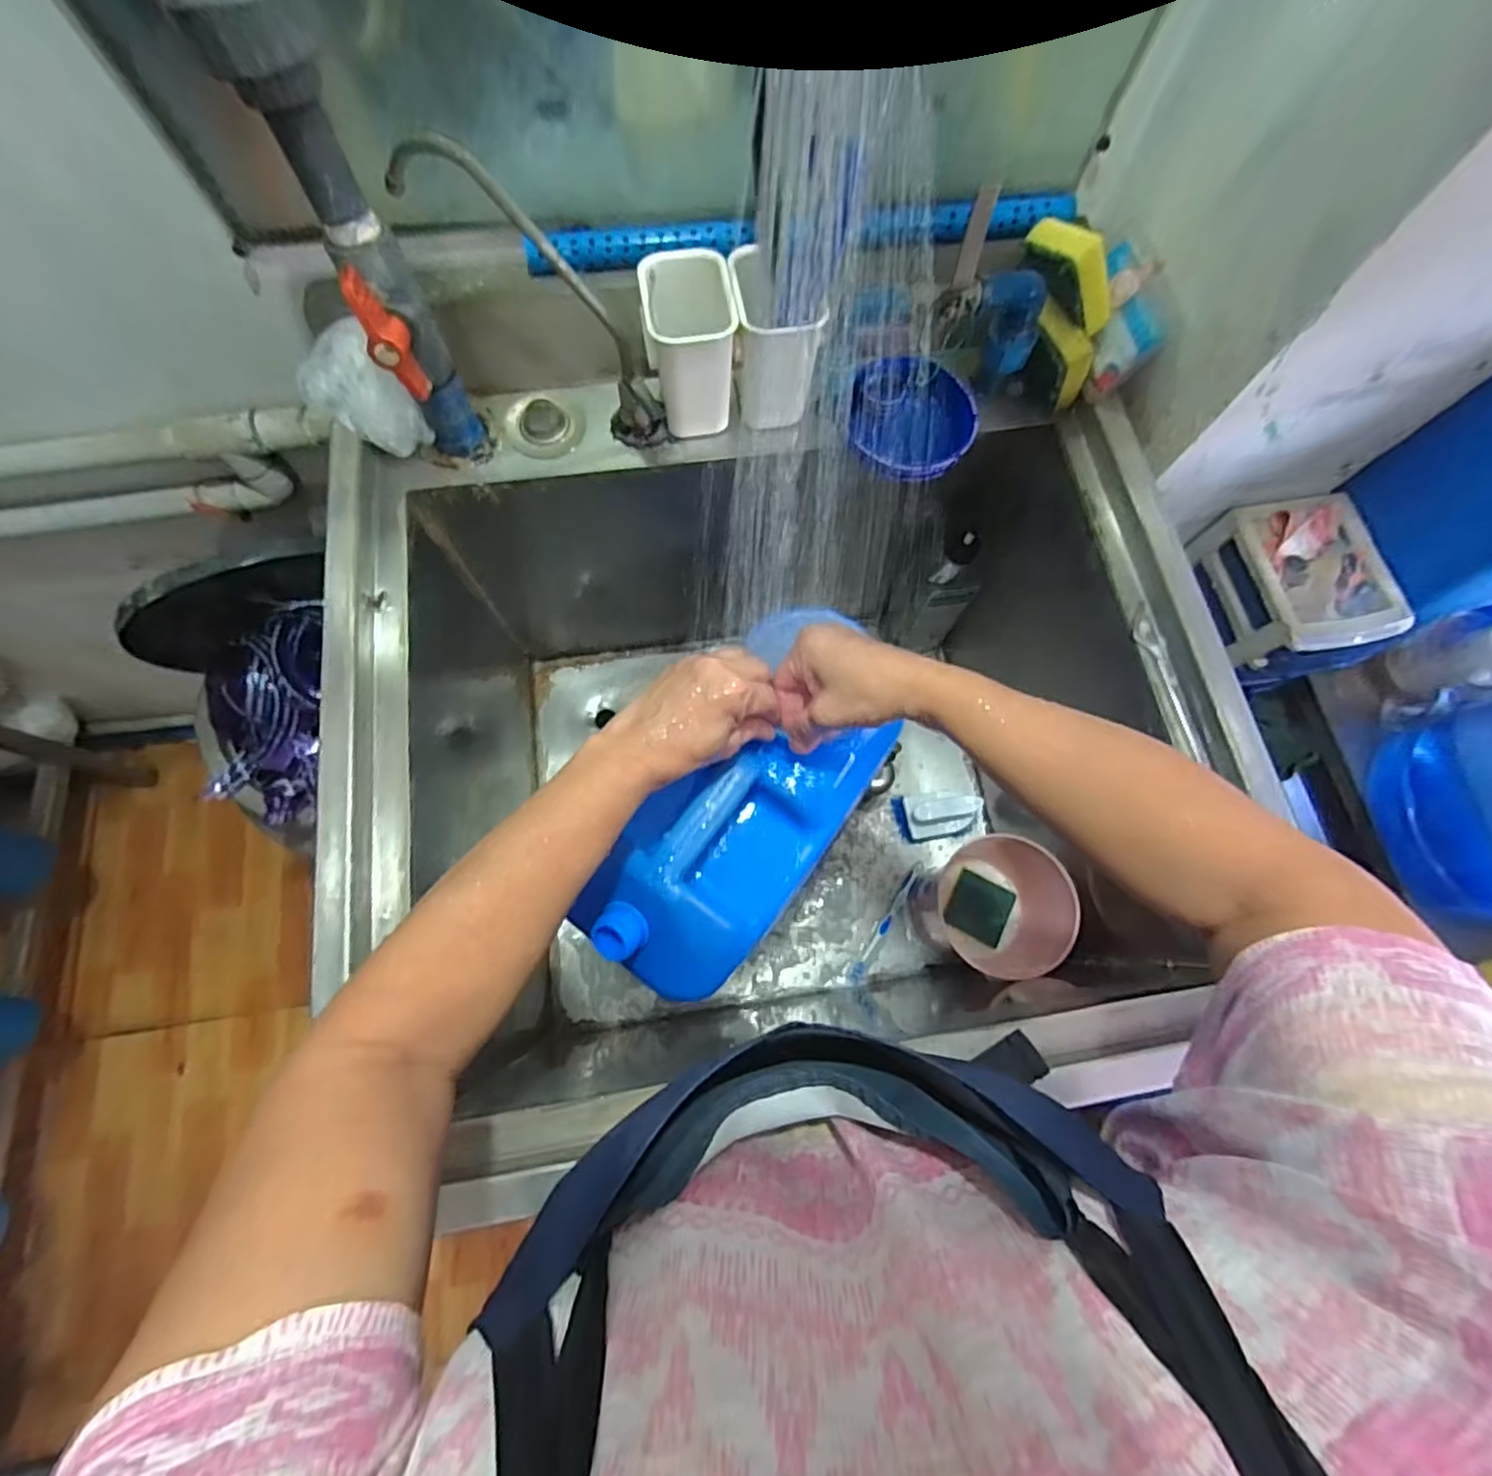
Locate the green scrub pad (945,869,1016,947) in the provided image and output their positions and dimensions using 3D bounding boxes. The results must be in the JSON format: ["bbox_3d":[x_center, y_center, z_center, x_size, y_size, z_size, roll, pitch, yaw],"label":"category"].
[{"bbox_3d":[0.284,0.206,0.770,0.072,0.007,0.071,27,75,6],"label":"green scrub pad"}]

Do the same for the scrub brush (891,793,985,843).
[{"bbox_3d":[0.258,0.098,0.850,0.102,0.068,0.068,-12,75,-6],"label":"scrub brush"}]

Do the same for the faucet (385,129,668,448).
[{"bbox_3d":[-0.150,-0.330,0.499,0.066,0.250,0.032,3,70,34],"label":"faucet"}]

